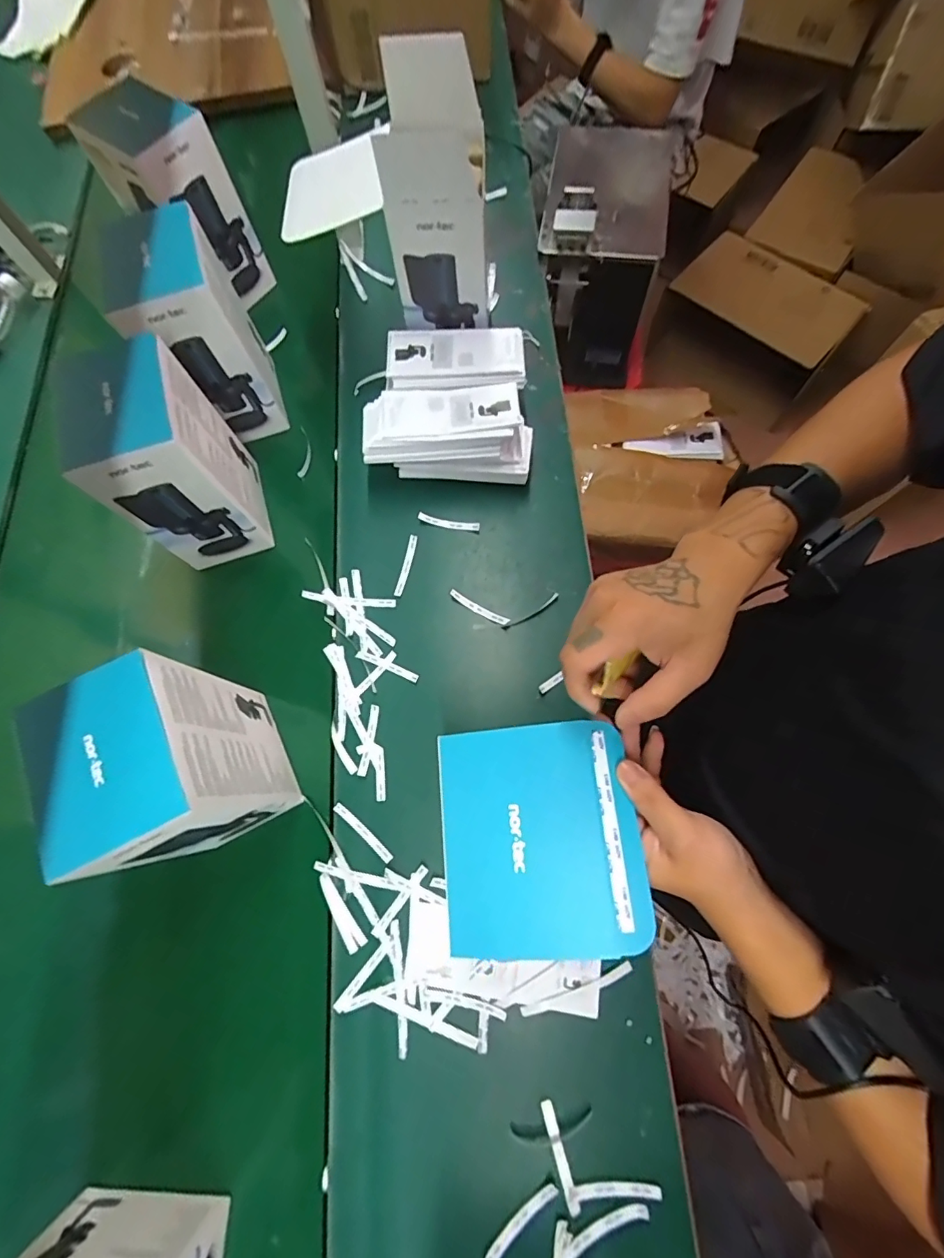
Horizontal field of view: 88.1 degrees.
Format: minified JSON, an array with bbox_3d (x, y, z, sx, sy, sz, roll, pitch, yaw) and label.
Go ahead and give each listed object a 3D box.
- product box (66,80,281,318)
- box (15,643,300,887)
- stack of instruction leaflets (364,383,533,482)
[{"bbox_3d":[-0.431,-0.626,0.732,0.143,0.225,0.113,30,76,9],"label":"product box"},{"bbox_3d":[-0.290,0.135,0.491,0.116,0.226,0.155,-27,73,-7],"label":"box"},{"bbox_3d":[-0.031,-0.269,0.675,0.220,0.091,0.102,1,74,1],"label":"stack of instruction leaflets"}]

